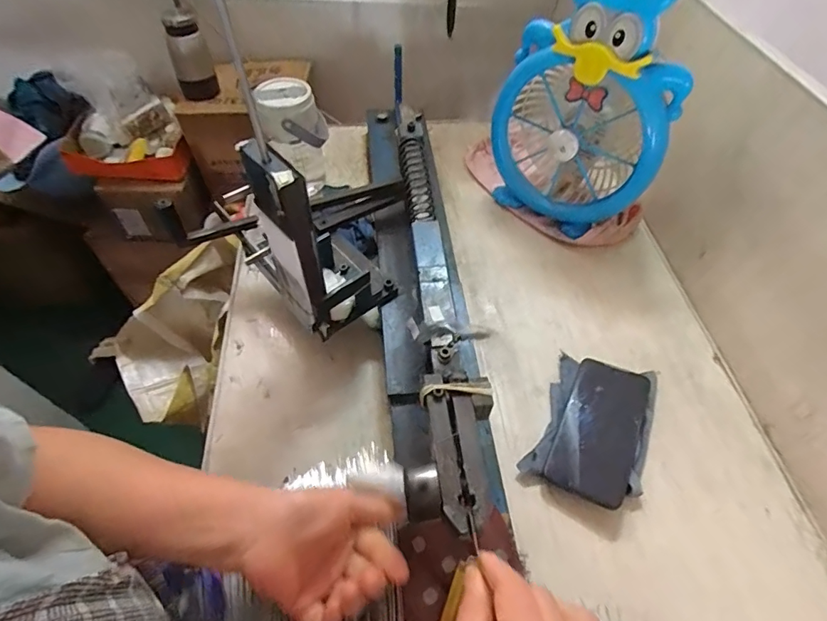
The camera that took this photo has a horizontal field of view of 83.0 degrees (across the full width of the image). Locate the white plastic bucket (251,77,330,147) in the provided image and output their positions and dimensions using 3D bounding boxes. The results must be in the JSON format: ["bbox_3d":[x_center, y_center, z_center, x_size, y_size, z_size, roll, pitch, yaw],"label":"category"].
[{"bbox_3d":[-0.170,-0.272,0.648,0.090,0.066,0.072,-17,57,-14],"label":"white plastic bucket"}]

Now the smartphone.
[{"bbox_3d":[0.201,0.125,0.504,0.078,0.011,0.157,17,55,23],"label":"smartphone"}]

